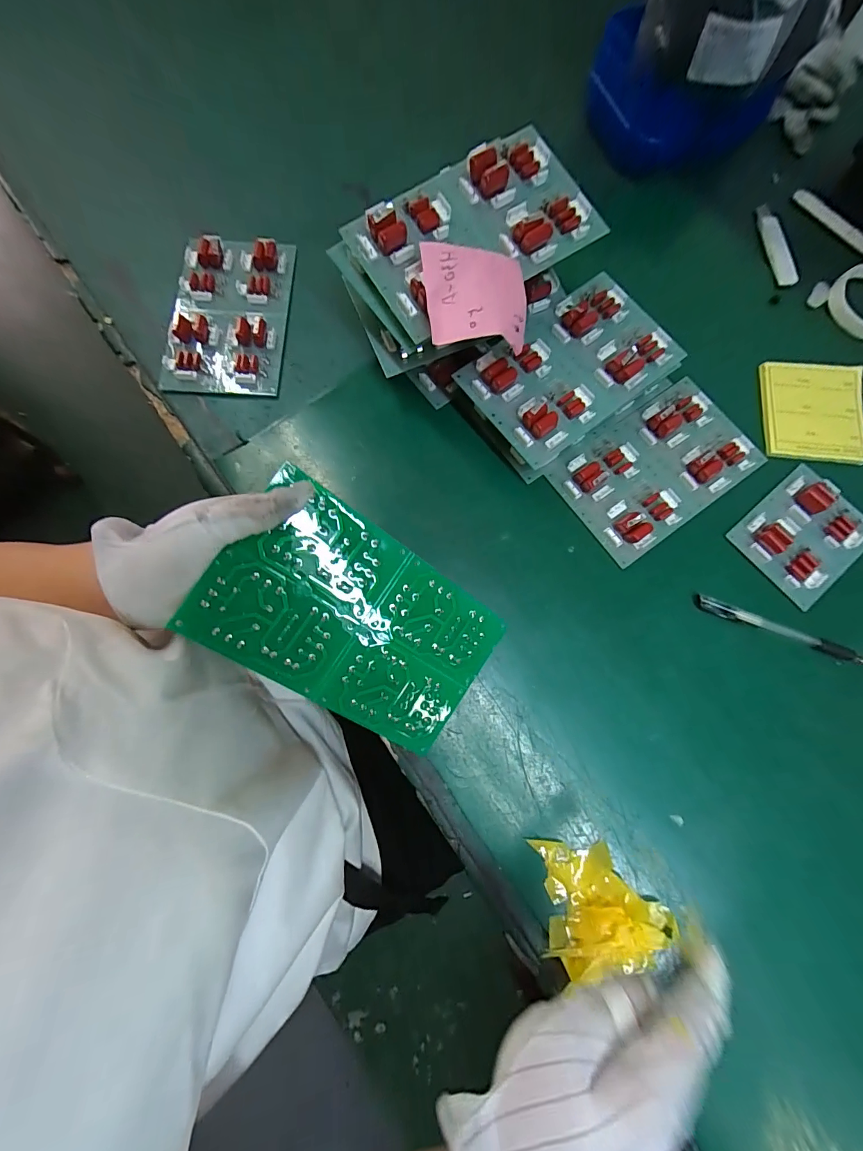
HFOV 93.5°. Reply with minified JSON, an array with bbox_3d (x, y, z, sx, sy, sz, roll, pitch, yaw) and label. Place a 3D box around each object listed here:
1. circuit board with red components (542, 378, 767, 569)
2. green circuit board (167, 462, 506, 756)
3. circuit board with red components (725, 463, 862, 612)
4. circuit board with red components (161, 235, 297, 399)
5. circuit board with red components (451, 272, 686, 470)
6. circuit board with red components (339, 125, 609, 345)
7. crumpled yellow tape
[{"bbox_3d":[0.218,-0.108,0.391,0.185,0.018,0.119,-35,80,-9],"label":"circuit board with red components"},{"bbox_3d":[-0.045,0.034,0.269,0.186,0.005,0.115,35,85,-22],"label":"green circuit board"},{"bbox_3d":[0.348,-0.039,0.375,0.111,0.015,0.093,-38,80,-10],"label":"circuit board with red components"},{"bbox_3d":[-0.211,-0.272,0.424,0.114,0.020,0.185,1,77,-1],"label":"circuit board with red components"},{"bbox_3d":[0.129,-0.194,0.370,0.185,0.023,0.113,-37,80,-9],"label":"circuit board with red components"},{"bbox_3d":[0.034,-0.283,0.329,0.183,0.028,0.117,-34,80,-9],"label":"circuit board with red components"},{"bbox_3d":[0.133,0.250,0.307,0.096,0.023,0.081,-1,77,-2],"label":"crumpled yellow tape"}]

